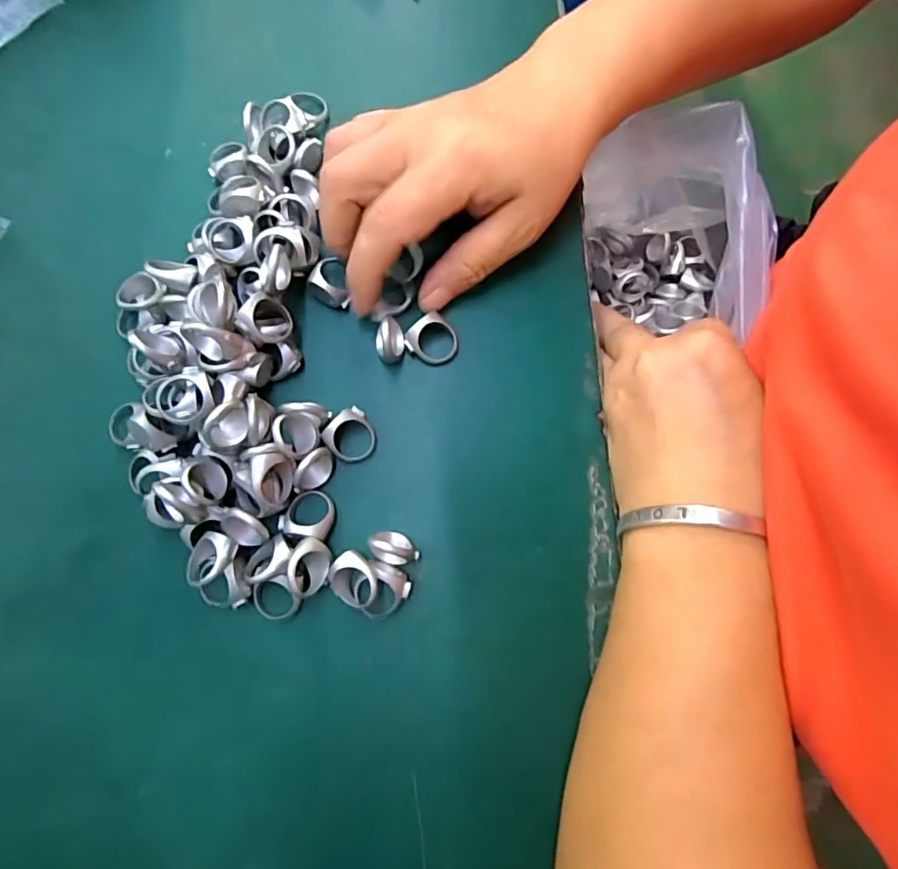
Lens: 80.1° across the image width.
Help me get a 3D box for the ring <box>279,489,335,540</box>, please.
[{"bbox_3d":[-0.061,0.034,0.228,0.023,0.010,0.020,6,79,0],"label":"ring"}]

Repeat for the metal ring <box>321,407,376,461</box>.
[{"bbox_3d":[-0.044,0.001,0.238,0.021,0.005,0.023,-2,97,-16],"label":"metal ring"}]

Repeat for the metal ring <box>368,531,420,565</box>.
[{"bbox_3d":[-0.024,0.048,0.227,0.022,0.014,0.012,15,79,2],"label":"metal ring"}]

